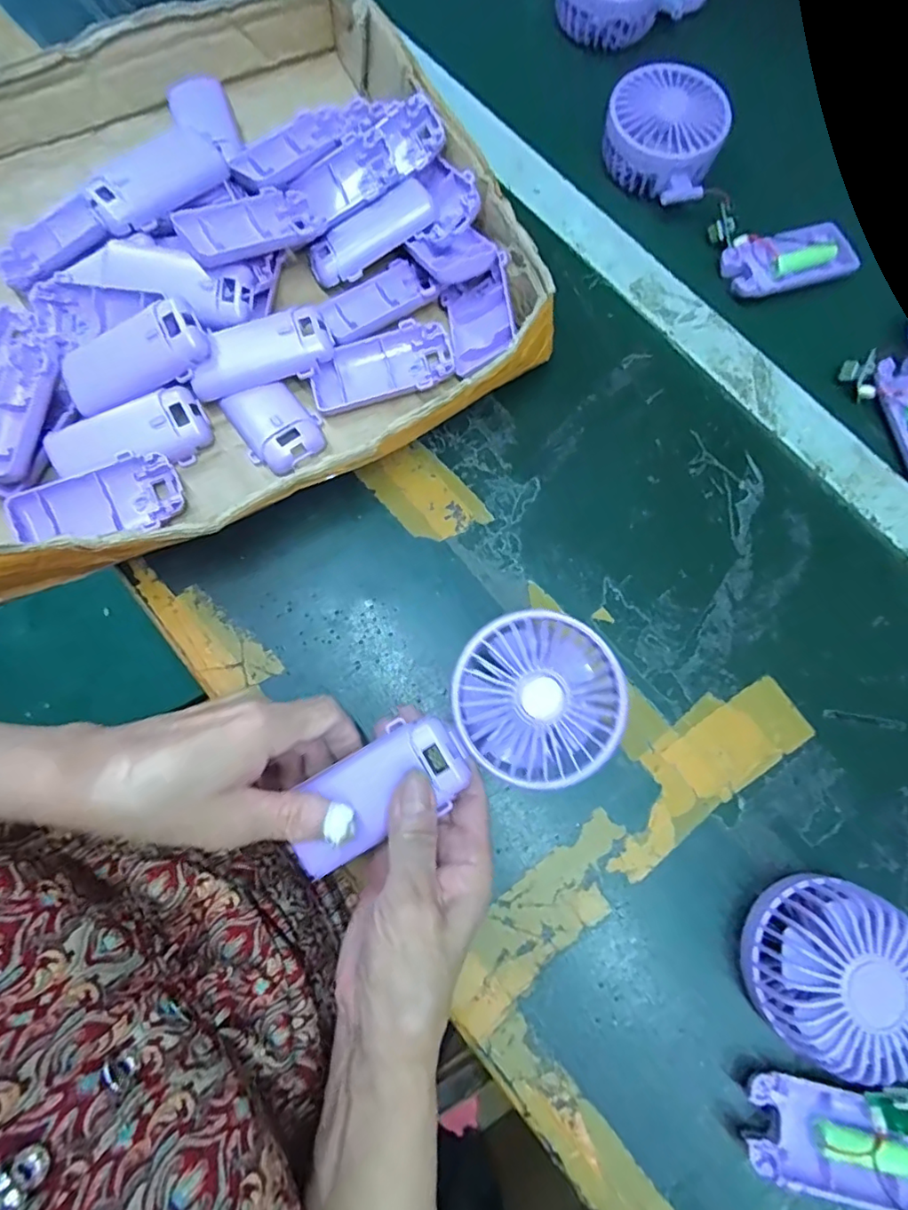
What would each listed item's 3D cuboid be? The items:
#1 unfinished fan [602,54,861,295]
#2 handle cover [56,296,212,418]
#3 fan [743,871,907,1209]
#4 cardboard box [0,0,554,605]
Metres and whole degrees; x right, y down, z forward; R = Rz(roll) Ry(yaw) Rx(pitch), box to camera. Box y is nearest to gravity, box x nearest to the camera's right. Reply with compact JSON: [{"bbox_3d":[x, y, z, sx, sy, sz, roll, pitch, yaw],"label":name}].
[{"bbox_3d":[0.200,-0.313,0.413,0.085,0.038,0.207,-37,79,-10],"label":"unfinished fan"},{"bbox_3d":[-0.199,-0.153,0.346,0.093,0.015,0.044,-21,99,11],"label":"handle cover"},{"bbox_3d":[0.198,0.217,0.278,0.098,0.046,0.148,3,75,-1],"label":"fan"},{"bbox_3d":[-0.178,-0.223,0.370,0.397,0.063,0.375,-28,78,-9],"label":"cardboard box"}]

